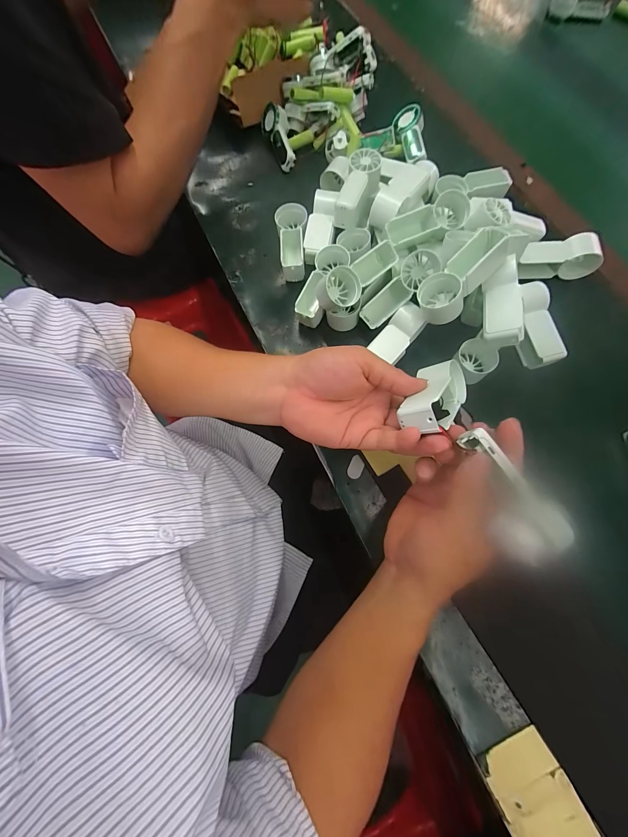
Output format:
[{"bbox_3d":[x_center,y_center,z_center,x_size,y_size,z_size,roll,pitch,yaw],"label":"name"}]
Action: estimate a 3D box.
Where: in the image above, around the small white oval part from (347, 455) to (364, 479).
[{"bbox_3d":[0.044,0.051,0.328,0.015,0.004,0.024,22,74,8],"label":"small white oval part"}]

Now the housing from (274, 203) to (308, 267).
[{"bbox_3d":[-0.028,-0.220,0.394,0.036,0.031,0.089,0,73,1],"label":"housing"}]

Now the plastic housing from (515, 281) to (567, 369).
[{"bbox_3d":[0.241,-0.102,0.345,0.037,0.029,0.092,-7,73,-1],"label":"plastic housing"}]

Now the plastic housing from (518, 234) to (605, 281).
[{"bbox_3d":[0.288,-0.190,0.367,0.097,0.042,0.031,1,73,1],"label":"plastic housing"}]

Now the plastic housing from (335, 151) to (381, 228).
[{"bbox_3d":[0.054,-0.272,0.373,0.040,0.034,0.091,20,87,8],"label":"plastic housing"}]

